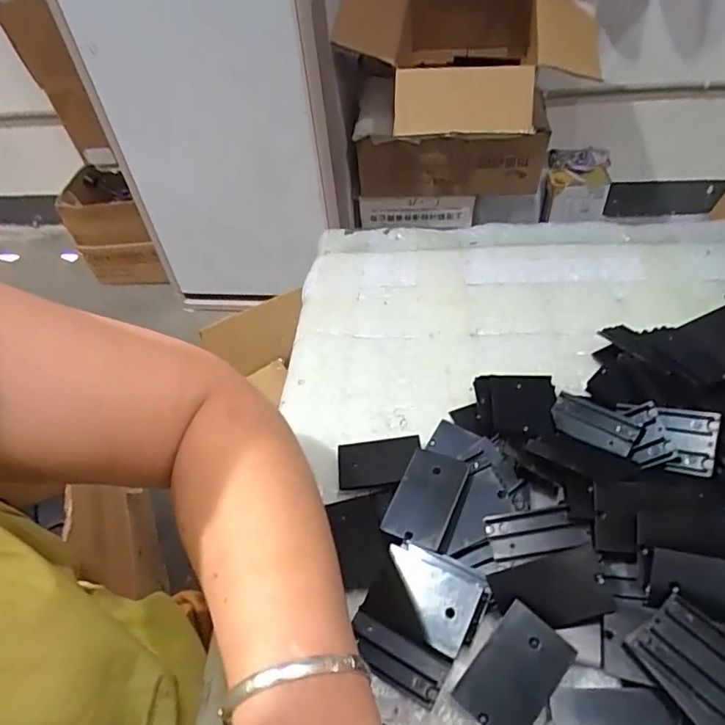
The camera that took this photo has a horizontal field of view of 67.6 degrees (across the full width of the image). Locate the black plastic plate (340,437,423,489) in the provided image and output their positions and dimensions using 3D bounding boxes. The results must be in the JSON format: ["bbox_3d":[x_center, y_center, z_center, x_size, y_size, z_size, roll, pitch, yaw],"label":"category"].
[{"bbox_3d":[0.011,0.065,0.355,0.053,0.004,0.037,-6,41,4],"label":"black plastic plate"}]

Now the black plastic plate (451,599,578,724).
[{"bbox_3d":[0.074,0.151,0.264,0.036,0.006,0.054,35,81,25],"label":"black plastic plate"}]

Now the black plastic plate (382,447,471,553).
[{"bbox_3d":[0.037,0.078,0.318,0.035,0.006,0.057,15,60,26],"label":"black plastic plate"}]

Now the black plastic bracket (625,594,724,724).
[{"bbox_3d":[0.156,0.136,0.243,0.034,0.006,0.057,-34,52,-23],"label":"black plastic bracket"}]

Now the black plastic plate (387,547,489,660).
[{"bbox_3d":[0.036,0.124,0.288,0.054,0.005,0.042,20,69,24],"label":"black plastic plate"}]

